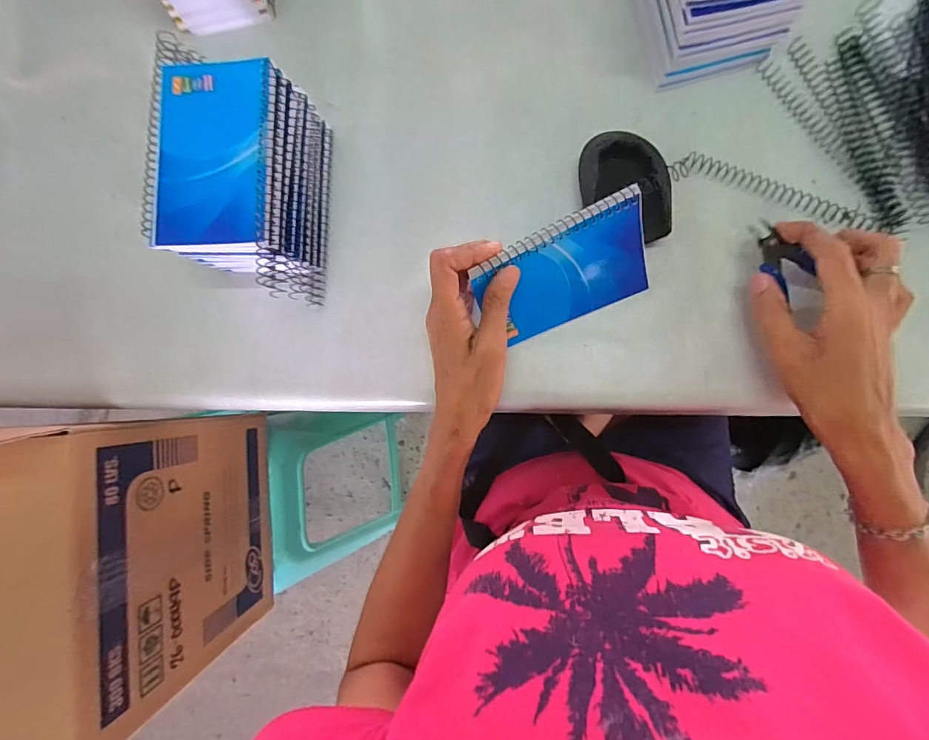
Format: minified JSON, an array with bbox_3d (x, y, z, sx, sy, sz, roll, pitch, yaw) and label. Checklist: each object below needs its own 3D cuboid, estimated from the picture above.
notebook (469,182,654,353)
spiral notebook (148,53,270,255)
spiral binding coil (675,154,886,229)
[{"bbox_3d":[0.074,-0.069,0.333,0.132,0.085,0.009,-27,44,0],"label":"notebook"},{"bbox_3d":[-0.173,-0.150,0.308,0.078,0.008,0.126,2,86,7],"label":"spiral notebook"},{"bbox_3d":[0.240,-0.140,0.349,0.158,0.017,0.024,17,88,7],"label":"spiral binding coil"}]

